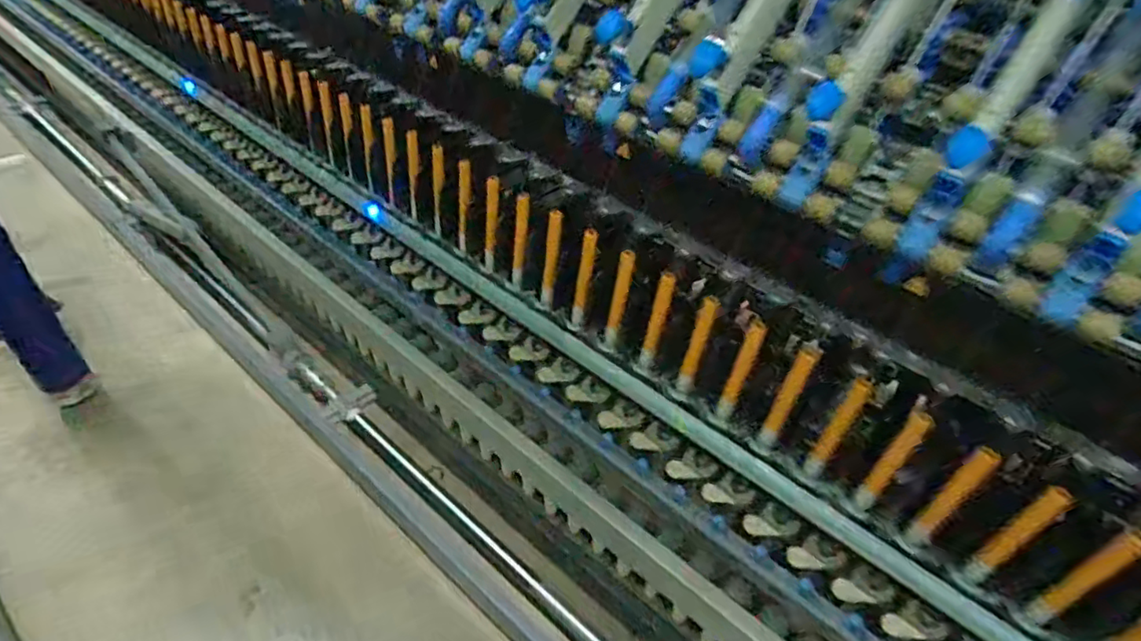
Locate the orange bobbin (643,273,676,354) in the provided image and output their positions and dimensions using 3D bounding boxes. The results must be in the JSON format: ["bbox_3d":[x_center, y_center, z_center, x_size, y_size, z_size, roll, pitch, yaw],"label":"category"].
[{"bbox_3d":[0.127,-0.009,0.879,0.024,0.131,0.025,14,42,8],"label":"orange bobbin"}]

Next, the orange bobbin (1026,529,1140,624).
[{"bbox_3d":[0.567,0.284,0.668,0.018,0.190,0.023,-13,45,-22],"label":"orange bobbin"}]

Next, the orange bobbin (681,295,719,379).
[{"bbox_3d":[0.182,0.025,0.857,0.019,0.133,0.027,18,42,11],"label":"orange bobbin"}]

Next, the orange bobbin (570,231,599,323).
[{"bbox_3d":[0.022,-0.068,0.956,0.023,0.170,0.023,8,41,0],"label":"orange bobbin"}]

